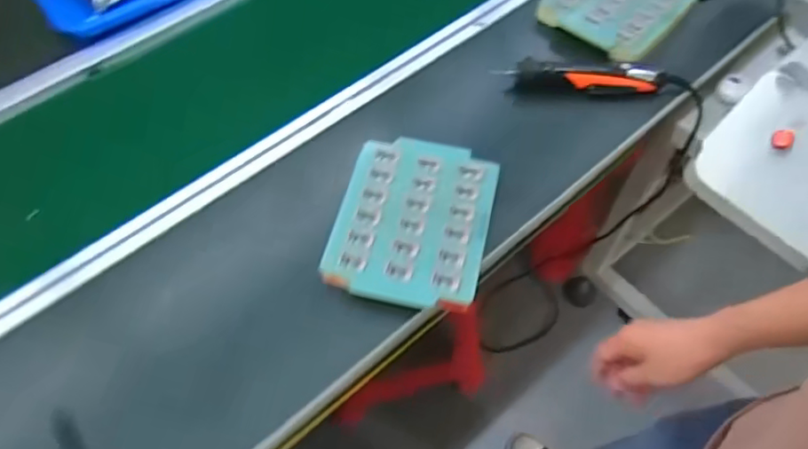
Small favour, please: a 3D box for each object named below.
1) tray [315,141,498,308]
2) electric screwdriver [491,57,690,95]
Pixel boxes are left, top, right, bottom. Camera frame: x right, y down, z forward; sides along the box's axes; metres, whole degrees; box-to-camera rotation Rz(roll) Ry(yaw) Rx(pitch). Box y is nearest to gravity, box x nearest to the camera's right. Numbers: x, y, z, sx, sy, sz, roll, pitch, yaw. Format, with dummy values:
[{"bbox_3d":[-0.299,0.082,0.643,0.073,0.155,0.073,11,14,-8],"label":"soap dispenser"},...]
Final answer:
[{"bbox_3d":[0.012,-0.011,0.696,0.178,0.023,0.221,11,61,7],"label":"tray"},{"bbox_3d":[0.265,-0.212,0.840,0.264,0.044,0.049,6,58,5],"label":"electric screwdriver"}]

